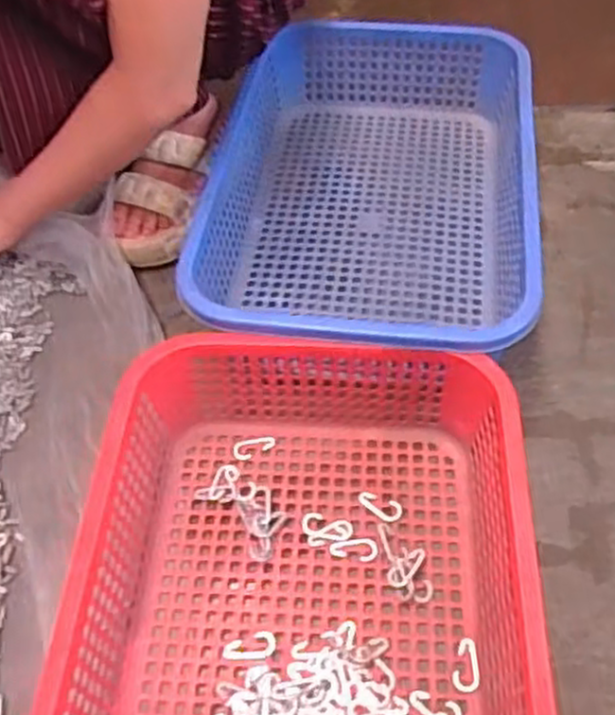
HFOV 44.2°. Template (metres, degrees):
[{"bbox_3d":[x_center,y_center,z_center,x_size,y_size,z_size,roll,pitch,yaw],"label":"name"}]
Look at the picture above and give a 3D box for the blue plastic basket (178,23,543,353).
[{"bbox_3d":[0.067,-0.176,0.772,0.299,0.112,0.446,8,55,6],"label":"blue plastic basket"}]

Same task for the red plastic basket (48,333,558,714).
[{"bbox_3d":[-0.003,0.194,0.512,0.294,0.110,0.447,2,55,2],"label":"red plastic basket"}]

